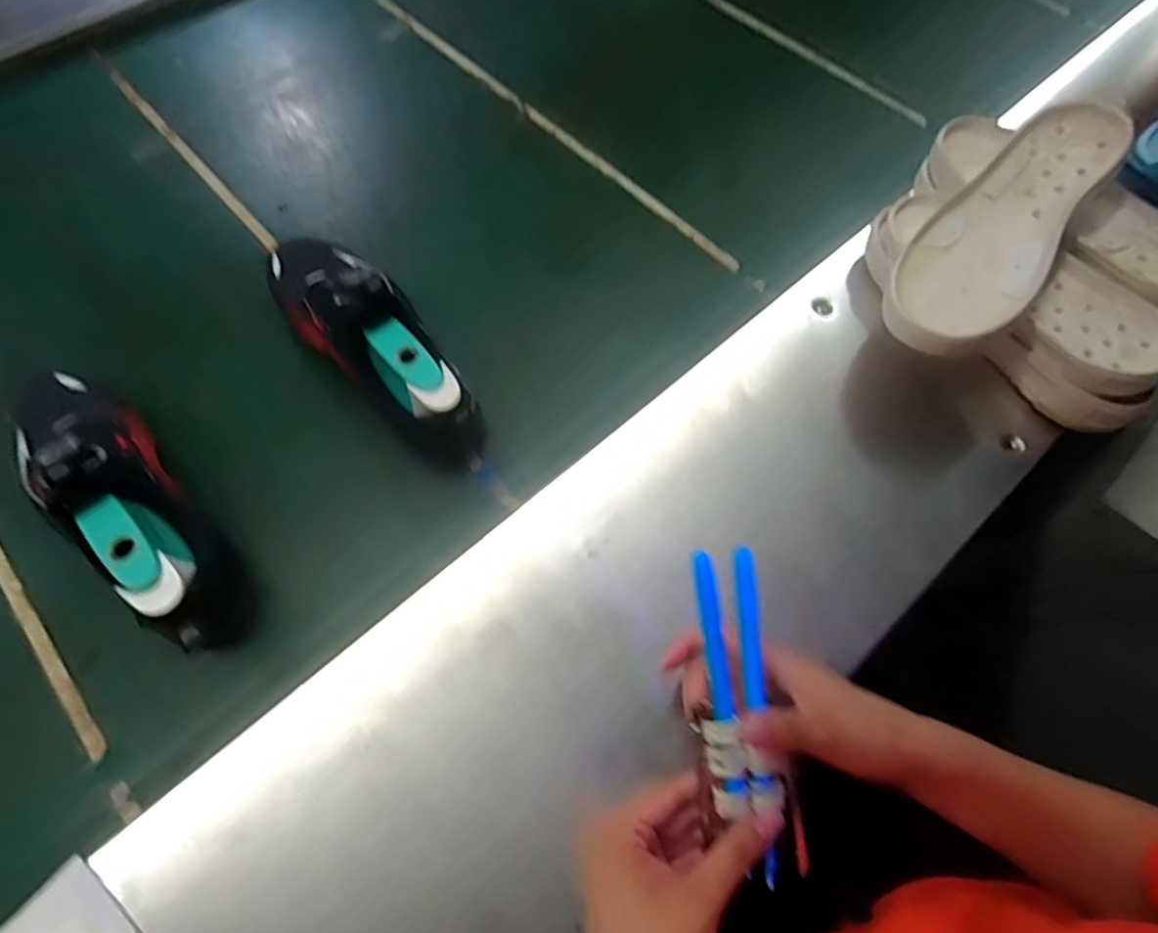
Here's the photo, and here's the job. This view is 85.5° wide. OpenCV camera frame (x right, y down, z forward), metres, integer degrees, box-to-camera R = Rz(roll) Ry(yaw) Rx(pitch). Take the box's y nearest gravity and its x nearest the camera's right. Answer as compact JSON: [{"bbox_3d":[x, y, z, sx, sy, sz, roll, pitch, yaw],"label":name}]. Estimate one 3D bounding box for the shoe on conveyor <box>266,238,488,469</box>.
[{"bbox_3d":[-0.161,-0.112,0.495,0.078,0.112,0.263,-39,69,-18],"label":"shoe on conveyor"}]

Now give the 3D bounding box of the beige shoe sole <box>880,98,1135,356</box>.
[{"bbox_3d":[0.324,-0.183,0.476,0.090,0.028,0.249,39,82,18],"label":"beige shoe sole"}]

